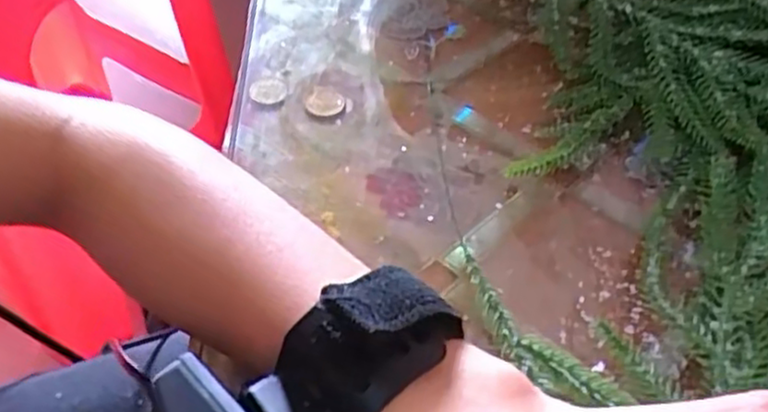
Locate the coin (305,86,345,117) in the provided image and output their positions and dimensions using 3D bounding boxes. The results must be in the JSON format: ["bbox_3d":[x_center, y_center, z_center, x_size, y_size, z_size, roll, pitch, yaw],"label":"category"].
[{"bbox_3d":[-0.028,-0.050,0.342,0.019,0.004,0.017,24,53,15],"label":"coin"}]

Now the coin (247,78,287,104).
[{"bbox_3d":[-0.056,-0.057,0.349,0.018,0.004,0.017,-9,51,-11],"label":"coin"}]

